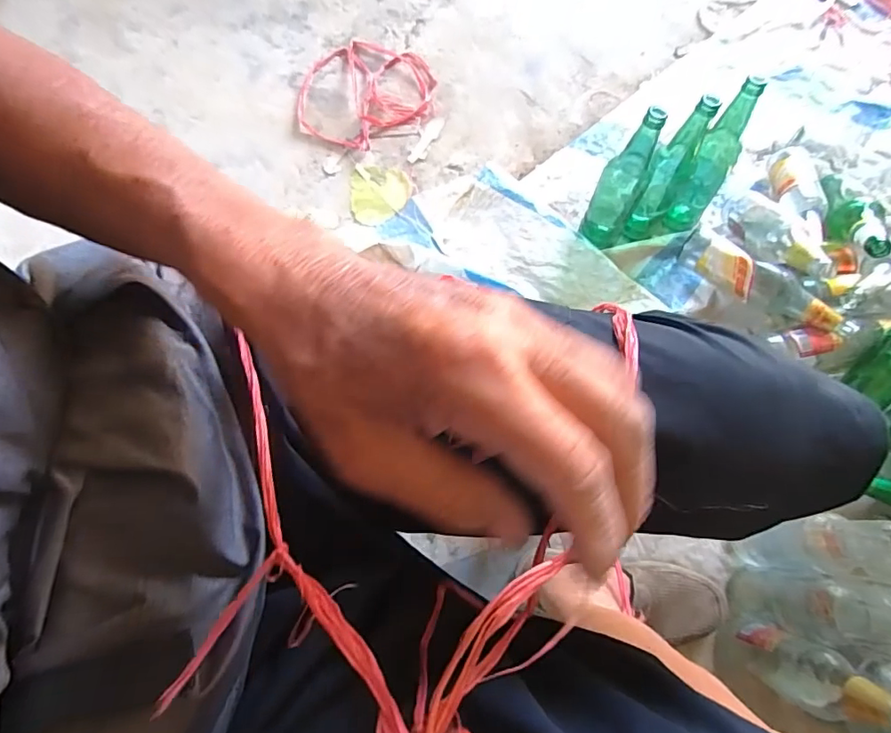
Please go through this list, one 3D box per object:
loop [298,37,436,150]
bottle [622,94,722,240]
[{"bbox_3d":[-0.152,-0.518,0.950,0.245,0.021,0.264,0,68,1],"label":"loop"},{"bbox_3d":[0.326,-0.279,0.747,0.059,0.251,0.063,30,75,8],"label":"bottle"}]

